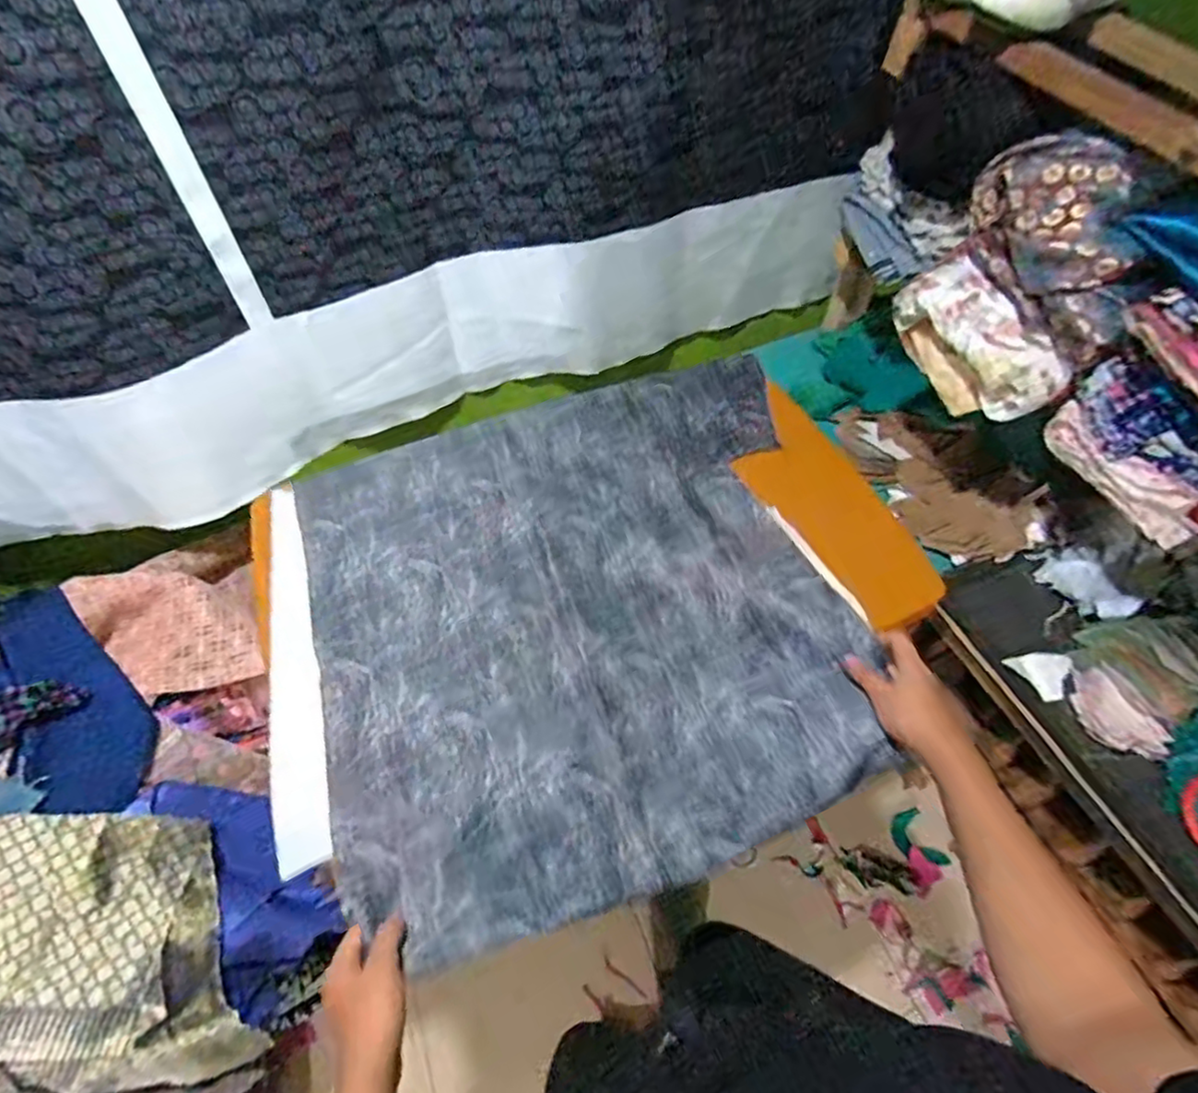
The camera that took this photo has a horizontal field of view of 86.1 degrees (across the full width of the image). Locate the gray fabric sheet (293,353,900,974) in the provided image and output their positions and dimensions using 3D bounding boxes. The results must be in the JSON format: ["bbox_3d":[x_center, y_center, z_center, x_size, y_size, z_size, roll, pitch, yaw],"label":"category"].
[{"bbox_3d":[0.000,0.028,0.719,0.620,0.094,0.610,-16,58,-13],"label":"gray fabric sheet"}]

